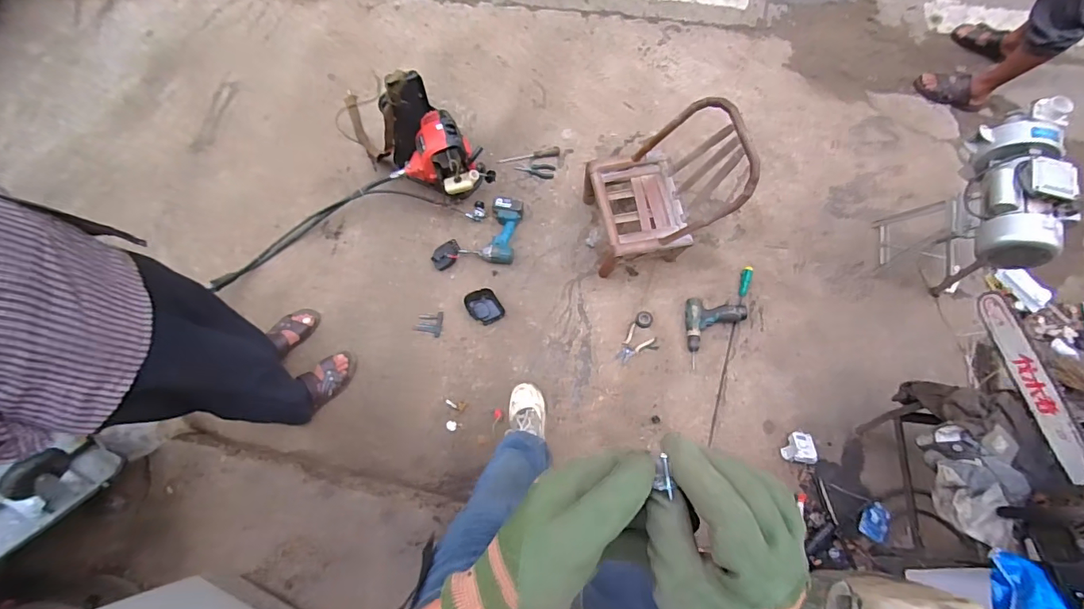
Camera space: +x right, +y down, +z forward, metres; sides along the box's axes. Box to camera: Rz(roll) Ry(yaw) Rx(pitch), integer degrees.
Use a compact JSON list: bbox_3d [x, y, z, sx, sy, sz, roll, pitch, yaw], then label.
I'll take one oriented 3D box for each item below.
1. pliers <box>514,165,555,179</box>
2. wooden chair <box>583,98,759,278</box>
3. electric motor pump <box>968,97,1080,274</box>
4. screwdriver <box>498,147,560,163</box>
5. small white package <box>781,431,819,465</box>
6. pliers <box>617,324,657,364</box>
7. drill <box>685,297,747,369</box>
[{"bbox_3d":[-0.025,-0.516,1.807,0.147,0.014,0.062,4,72,2],"label":"pliers"},{"bbox_3d":[0.362,-0.360,1.505,0.392,0.493,0.362,-11,75,0],"label":"wooden chair"},{"bbox_3d":[1.311,-0.331,1.307,0.189,0.188,0.439,16,77,7],"label":"electric motor pump"},{"bbox_3d":[-0.048,-0.578,1.823,0.239,0.033,0.027,-9,72,-3],"label":"screwdriver"},{"bbox_3d":[0.767,0.427,1.401,0.084,0.062,0.093,6,73,2],"label":"small white package"},{"bbox_3d":[0.300,0.137,1.568,0.091,0.020,0.138,41,81,12],"label":"pliers"},{"bbox_3d":[0.583,0.092,1.567,0.196,0.047,0.221,3,76,4],"label":"drill"}]

